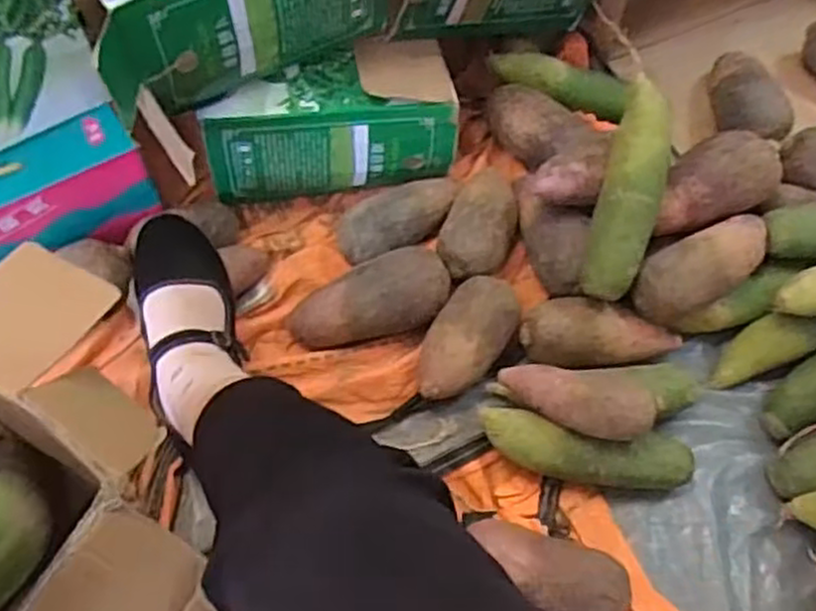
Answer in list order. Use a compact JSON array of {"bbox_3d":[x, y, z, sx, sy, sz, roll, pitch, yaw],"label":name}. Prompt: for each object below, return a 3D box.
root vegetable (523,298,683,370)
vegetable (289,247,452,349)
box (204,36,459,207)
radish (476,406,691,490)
[{"bbox_3d":[0.196,0.030,0.752,0.162,0.050,0.061,0,64,-2],"label":"root vegetable"},{"bbox_3d":[-0.039,-0.003,0.760,0.164,0.061,0.071,-15,65,-9],"label":"vegetable"},{"bbox_3d":[-0.083,-0.201,0.823,0.262,0.128,0.107,-6,64,-5],"label":"box"},{"bbox_3d":[0.165,0.141,0.712,0.200,0.055,0.055,7,64,1],"label":"radish"}]

